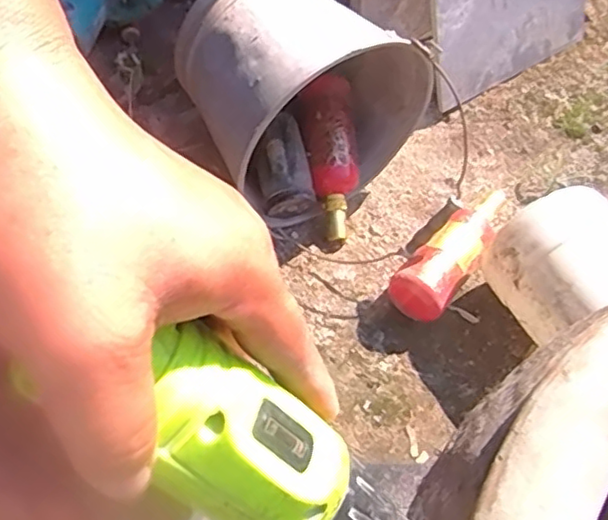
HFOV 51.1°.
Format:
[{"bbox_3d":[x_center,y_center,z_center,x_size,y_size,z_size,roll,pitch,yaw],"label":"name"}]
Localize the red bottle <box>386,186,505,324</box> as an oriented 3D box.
[{"bbox_3d":[0.211,-0.018,0.881,0.075,0.074,0.240,33,62,18],"label":"red bottle"}]

